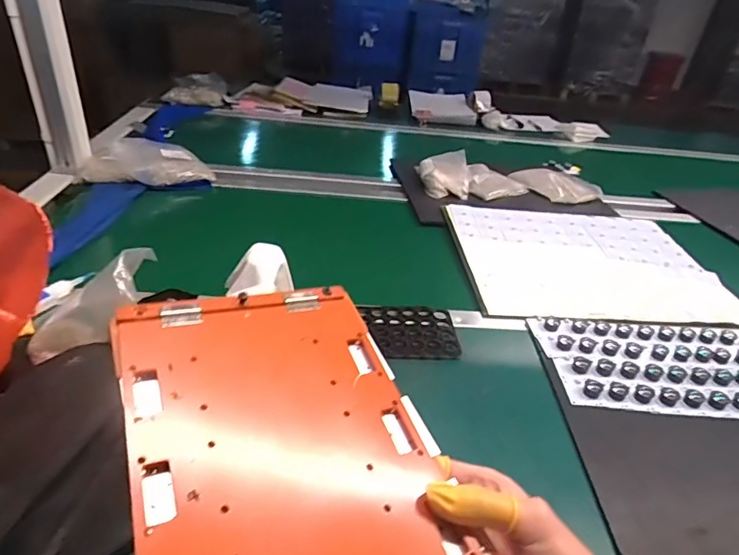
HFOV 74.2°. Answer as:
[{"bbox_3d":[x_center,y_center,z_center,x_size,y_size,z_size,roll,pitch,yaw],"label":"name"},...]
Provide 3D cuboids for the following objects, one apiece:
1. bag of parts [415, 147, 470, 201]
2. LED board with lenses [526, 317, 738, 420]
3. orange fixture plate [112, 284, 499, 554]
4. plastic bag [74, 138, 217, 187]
[{"bbox_3d":[0.178,-0.251,1.150,0.115,0.061,0.159,2,34,-7],"label":"bag of parts"},{"bbox_3d":[0.498,0.123,0.710,0.489,0.021,0.196,5,34,-2],"label":"LED board with lenses"},{"bbox_3d":[-0.043,0.097,0.275,0.164,0.007,0.243,-7,45,-28],"label":"orange fixture plate"},{"bbox_3d":[-0.489,-0.251,1.067,0.259,0.057,0.170,-10,37,-24],"label":"plastic bag"}]

